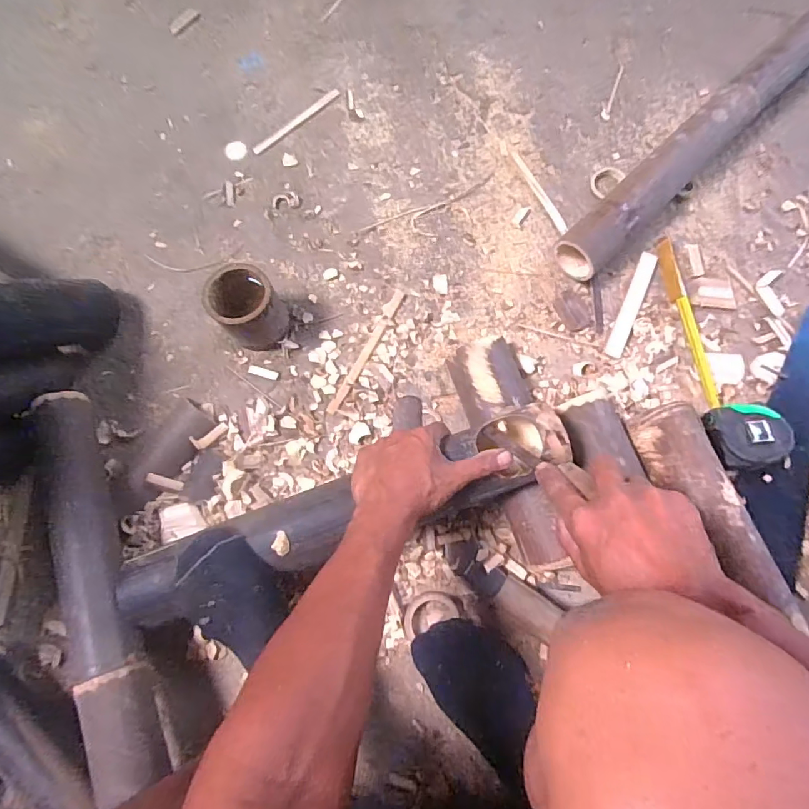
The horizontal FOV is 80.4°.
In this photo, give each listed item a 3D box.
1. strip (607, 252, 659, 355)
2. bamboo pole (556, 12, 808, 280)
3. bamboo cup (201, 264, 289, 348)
[{"bbox_3d":[0.308,-0.136,0.649,0.021,0.007,0.163,24,79,6],"label":"strip"},{"bbox_3d":[0.506,-0.456,0.685,0.804,0.070,0.064,-43,80,-8],"label":"bamboo pole"},{"bbox_3d":[-0.194,-0.122,0.609,0.081,0.101,0.080,0,77,1],"label":"bamboo cup"}]

